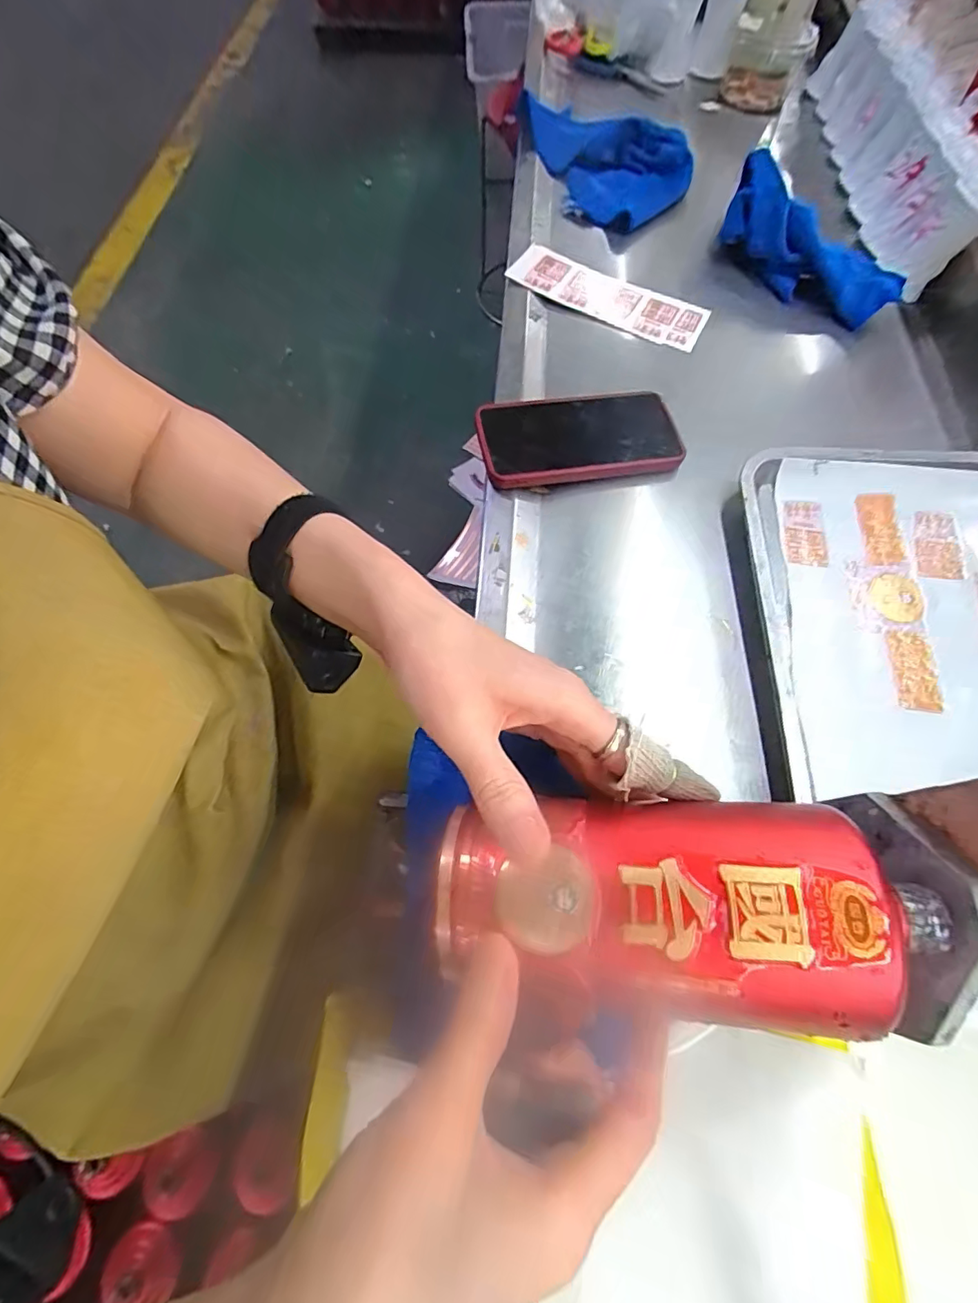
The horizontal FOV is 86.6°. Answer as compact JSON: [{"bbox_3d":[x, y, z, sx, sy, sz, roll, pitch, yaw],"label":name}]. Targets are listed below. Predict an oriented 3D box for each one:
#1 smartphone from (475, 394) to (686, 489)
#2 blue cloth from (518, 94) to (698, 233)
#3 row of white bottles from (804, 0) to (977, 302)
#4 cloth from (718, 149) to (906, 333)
[{"bbox_3d":[0.075,-0.180,0.436,0.165,0.016,0.082,-10,67,-4],"label":"smartphone"},{"bbox_3d":[0.140,-0.596,0.626,0.148,0.046,0.234,-20,68,-8],"label":"blue cloth"},{"bbox_3d":[0.488,-0.629,0.629,0.084,0.110,0.482,7,67,1],"label":"row of white bottles"},{"bbox_3d":[0.334,-0.433,0.550,0.080,0.060,0.221,-41,72,-16],"label":"cloth"}]

